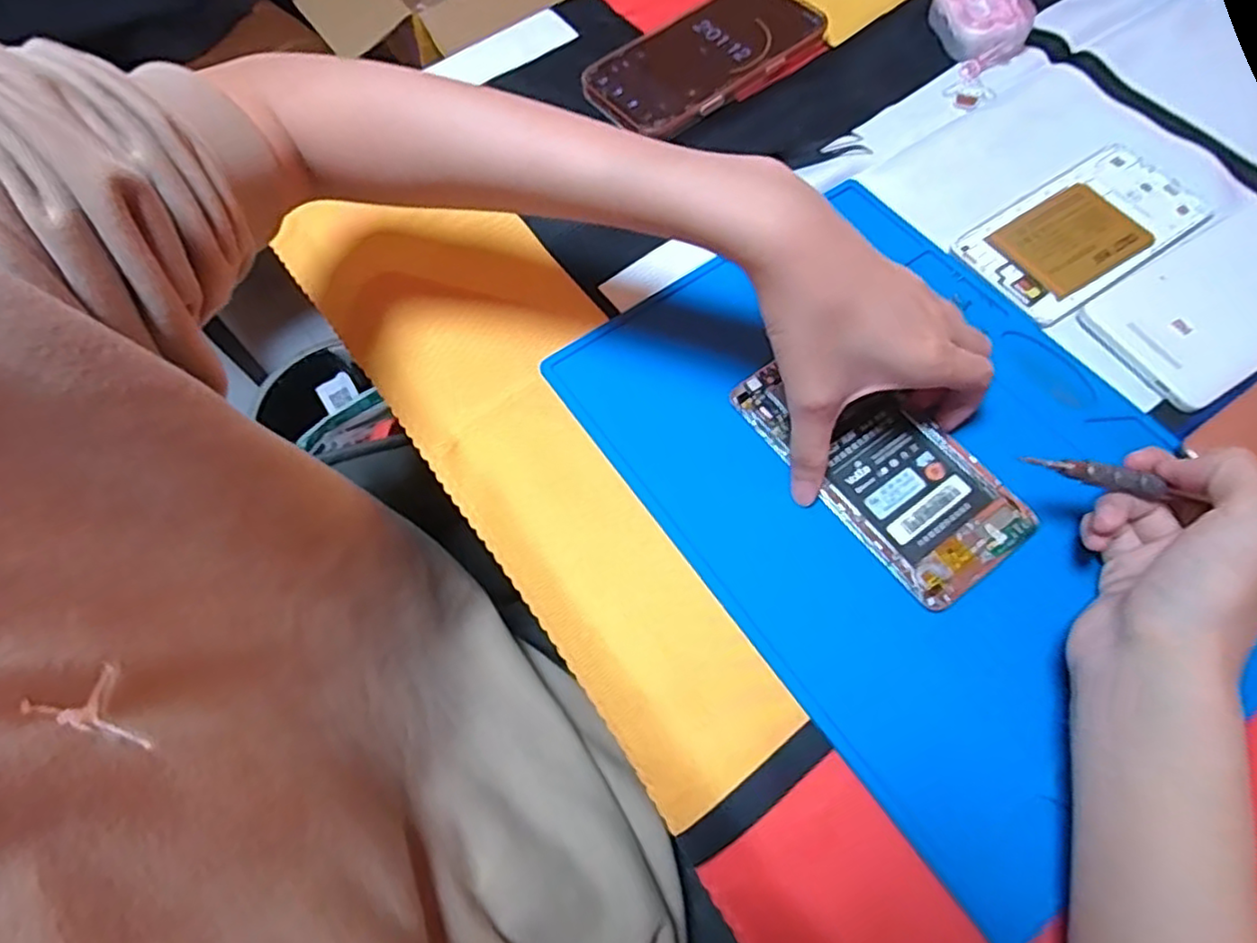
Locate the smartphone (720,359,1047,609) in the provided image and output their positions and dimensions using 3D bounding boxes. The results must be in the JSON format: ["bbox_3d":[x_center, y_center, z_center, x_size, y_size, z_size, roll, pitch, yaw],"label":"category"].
[{"bbox_3d":[0.120,-0.006,0.324,0.069,0.005,0.139,-34,68,-12],"label":"smartphone"}]

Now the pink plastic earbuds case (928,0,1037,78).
[{"bbox_3d":[0.241,-0.307,0.451,0.056,0.025,0.067,-18,66,-6],"label":"pink plastic earbuds case"}]

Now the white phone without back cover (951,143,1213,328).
[{"bbox_3d":[0.261,-0.140,0.380,0.138,0.006,0.072,-32,68,-12],"label":"white phone without back cover"}]

